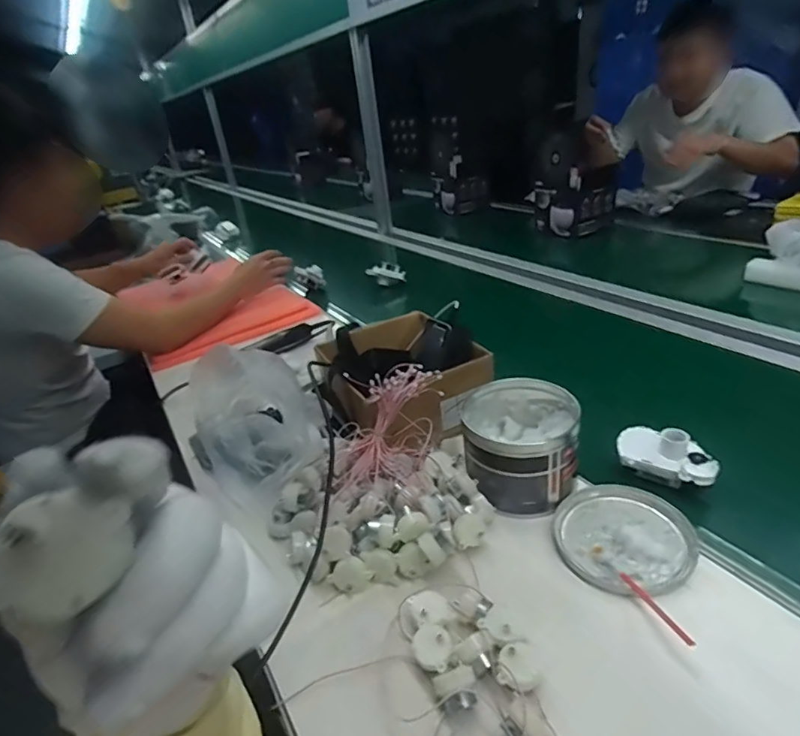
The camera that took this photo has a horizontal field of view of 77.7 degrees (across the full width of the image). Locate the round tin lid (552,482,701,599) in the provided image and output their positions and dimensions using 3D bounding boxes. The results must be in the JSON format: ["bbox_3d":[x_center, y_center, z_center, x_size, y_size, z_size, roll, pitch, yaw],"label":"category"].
[{"bbox_3d":[0.227,0.167,0.507,0.126,0.019,0.127,-6,29,3],"label":"round tin lid"}]

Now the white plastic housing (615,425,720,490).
[{"bbox_3d":[0.303,0.099,0.565,0.105,0.046,0.058,15,36,35],"label":"white plastic housing"}]

